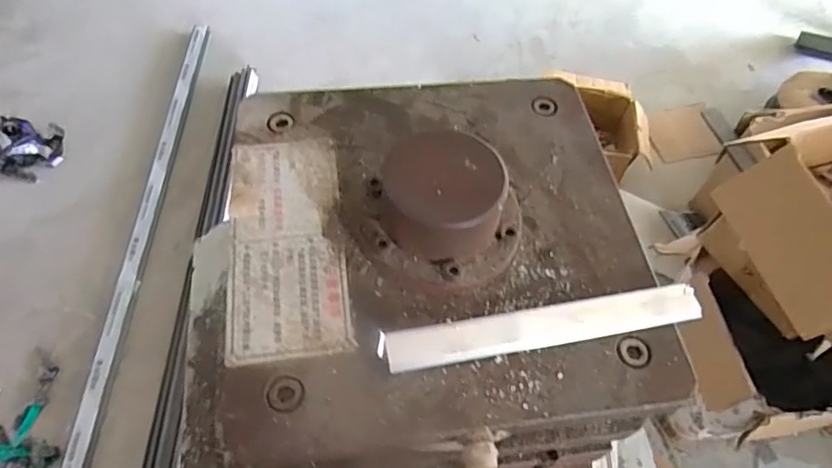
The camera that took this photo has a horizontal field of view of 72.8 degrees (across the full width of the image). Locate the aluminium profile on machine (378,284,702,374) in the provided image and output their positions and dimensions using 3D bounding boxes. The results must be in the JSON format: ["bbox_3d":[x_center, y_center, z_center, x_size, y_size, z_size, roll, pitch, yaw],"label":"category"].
[{"bbox_3d":[0.064,0.045,0.280,0.162,0.006,0.021,-8,59,-9],"label":"aluminium profile on machine"}]

